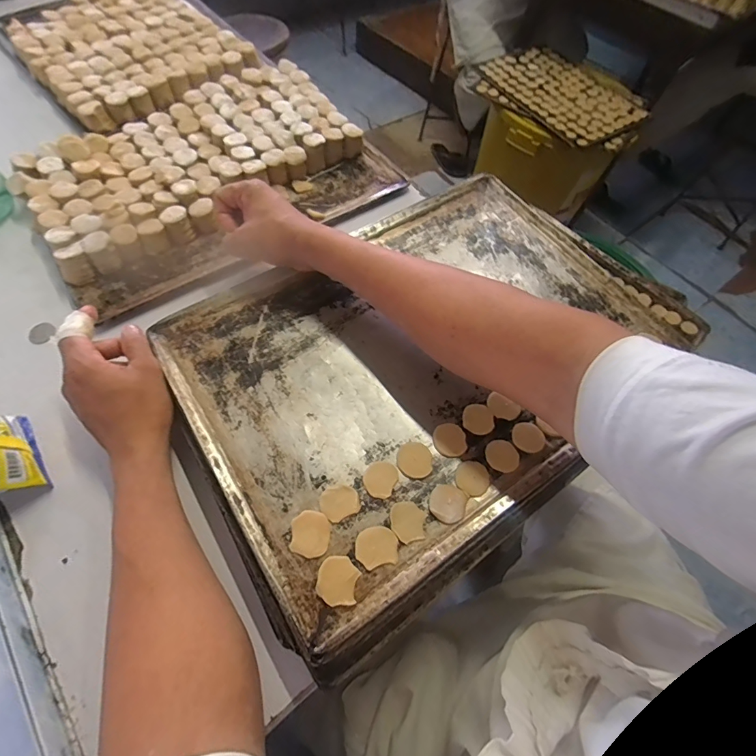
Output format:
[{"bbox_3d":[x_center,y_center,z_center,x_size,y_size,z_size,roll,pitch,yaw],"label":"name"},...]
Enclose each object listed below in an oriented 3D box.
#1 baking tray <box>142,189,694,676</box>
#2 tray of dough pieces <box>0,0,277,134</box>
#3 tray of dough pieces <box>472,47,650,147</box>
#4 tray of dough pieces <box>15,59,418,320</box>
[{"bbox_3d":[0.058,-0.020,0.429,0.479,0.051,0.349,-31,66,-17],"label":"baking tray"},{"bbox_3d":[-0.433,-0.595,0.714,0.345,0.038,0.440,-38,69,-20],"label":"tray of dough pieces"},{"bbox_3d":[0.544,-0.843,1.194,0.335,0.030,0.429,-32,68,-20],"label":"tray of dough pieces"},{"bbox_3d":[-0.229,-0.286,0.565,0.437,0.049,0.315,-32,67,-18],"label":"tray of dough pieces"}]

